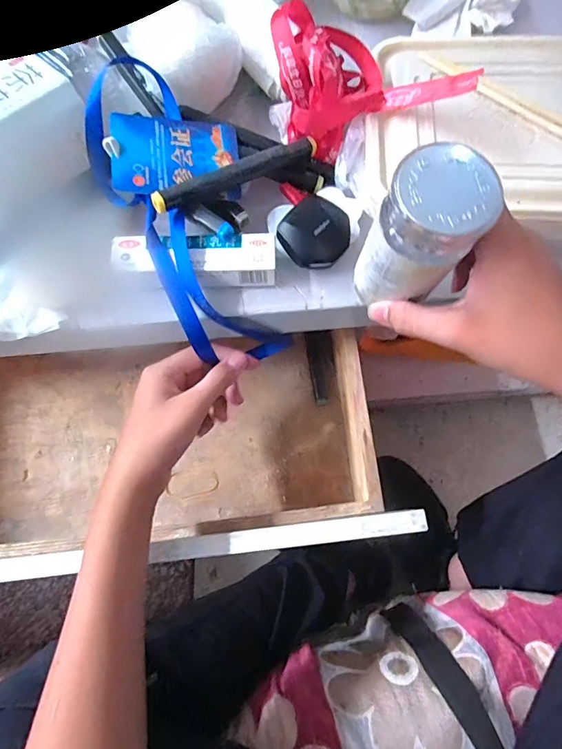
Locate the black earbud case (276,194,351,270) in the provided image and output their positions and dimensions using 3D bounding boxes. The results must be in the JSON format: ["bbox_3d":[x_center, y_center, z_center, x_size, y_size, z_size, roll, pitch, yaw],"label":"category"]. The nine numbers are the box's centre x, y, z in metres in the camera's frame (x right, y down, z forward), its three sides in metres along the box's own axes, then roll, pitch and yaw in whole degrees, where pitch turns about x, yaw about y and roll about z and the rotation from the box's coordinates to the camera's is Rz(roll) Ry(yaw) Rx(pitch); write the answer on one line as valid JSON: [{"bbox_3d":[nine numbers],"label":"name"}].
[{"bbox_3d":[0.028,-0.111,0.344,0.051,0.023,0.056,44,79,-8],"label":"black earbud case"}]

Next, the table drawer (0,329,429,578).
[{"bbox_3d":[-0.156,0.067,0.429,0.478,0.108,0.219,-5,69,-2],"label":"table drawer"}]

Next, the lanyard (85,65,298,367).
[{"bbox_3d":[-0.075,-0.127,0.341,0.096,0.033,0.255,-24,93,-9],"label":"lanyard"}]

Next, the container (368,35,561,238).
[{"bbox_3d":[0.187,-0.202,0.370,0.228,0.048,0.198,1,69,1],"label":"container"}]

